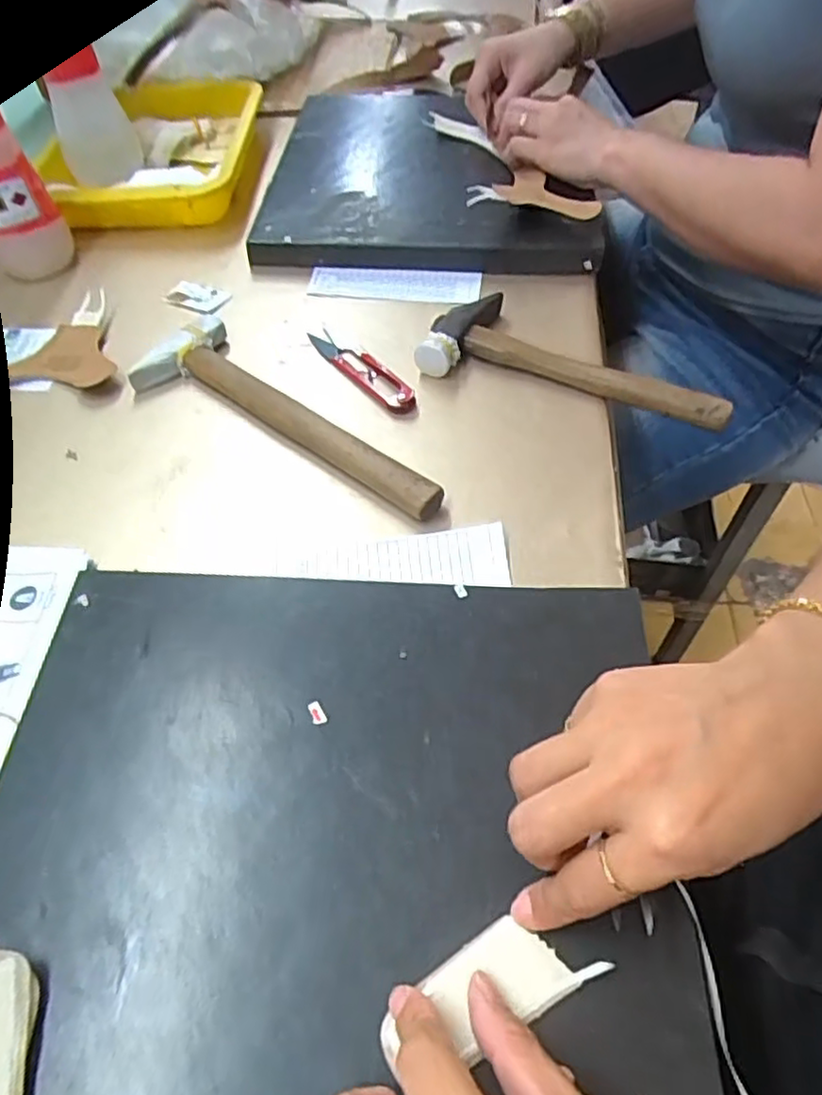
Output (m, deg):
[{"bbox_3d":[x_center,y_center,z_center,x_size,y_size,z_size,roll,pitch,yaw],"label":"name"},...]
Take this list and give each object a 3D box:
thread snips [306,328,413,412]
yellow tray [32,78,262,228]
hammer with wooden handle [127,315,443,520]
[{"bbox_3d":[-0.037,-0.135,0.502,0.024,0.008,0.111,-34,59,-21],"label":"thread snips"},{"bbox_3d":[-0.242,-0.394,0.678,0.165,0.063,0.242,-1,53,1],"label":"yellow tray"},{"bbox_3d":[-0.083,-0.089,0.457,0.250,0.019,0.073,32,60,23],"label":"hammer with wooden handle"}]

